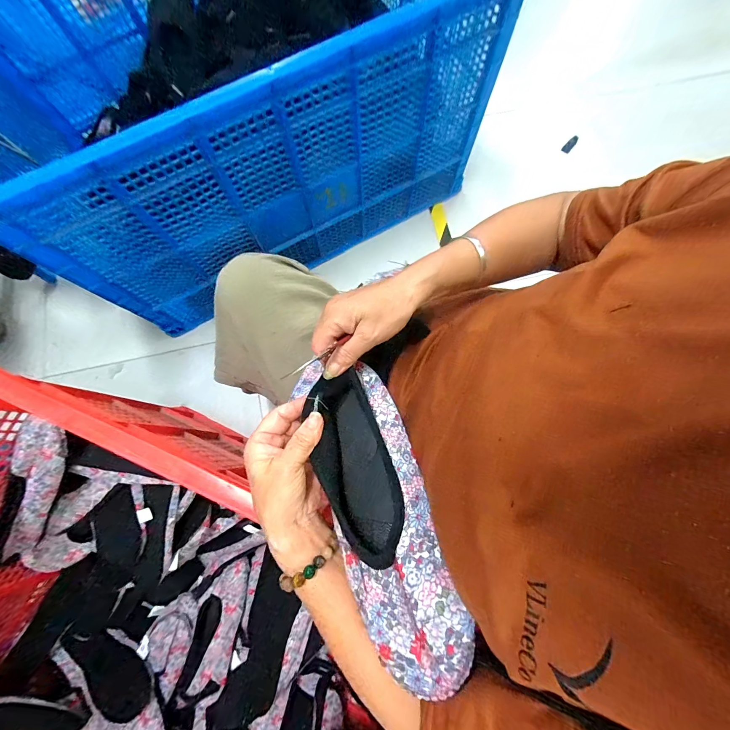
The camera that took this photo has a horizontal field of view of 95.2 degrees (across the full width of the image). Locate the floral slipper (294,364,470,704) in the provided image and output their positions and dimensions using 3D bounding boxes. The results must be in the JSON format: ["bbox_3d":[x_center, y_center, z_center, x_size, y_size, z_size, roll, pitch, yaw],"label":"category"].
[{"bbox_3d":[0.011,0.107,0.270,0.078,0.039,0.245,-19,65,-3],"label":"floral slipper"}]

